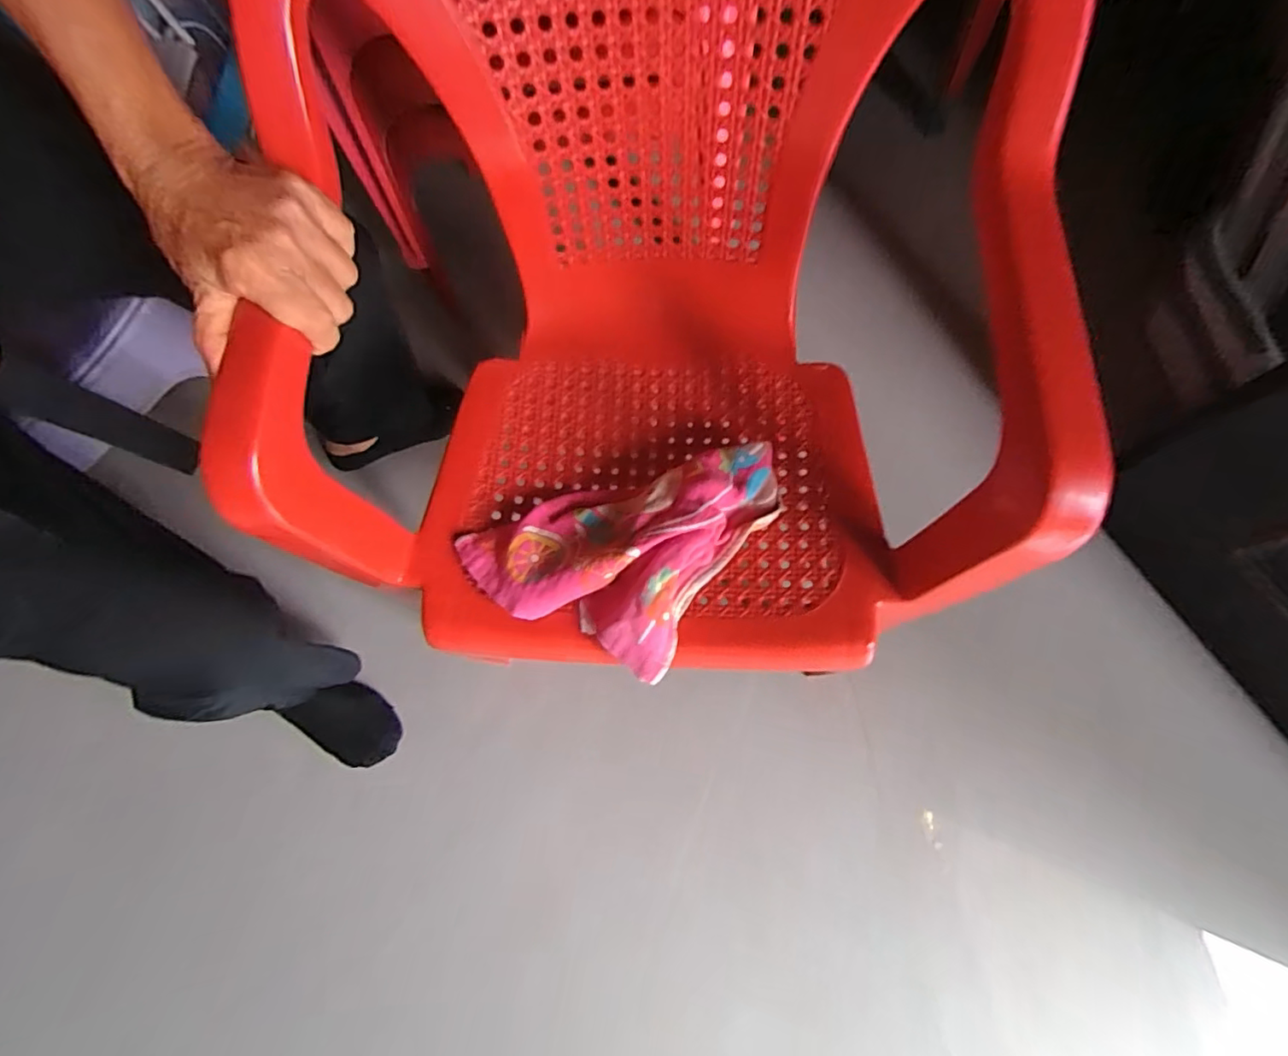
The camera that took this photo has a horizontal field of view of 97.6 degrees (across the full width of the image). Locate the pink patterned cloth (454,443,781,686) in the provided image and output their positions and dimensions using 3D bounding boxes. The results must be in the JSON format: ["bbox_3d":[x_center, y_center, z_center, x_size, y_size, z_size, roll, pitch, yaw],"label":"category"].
[{"bbox_3d":[-0.015,-0.005,0.442,0.176,0.050,0.208,35,75,10],"label":"pink patterned cloth"}]

